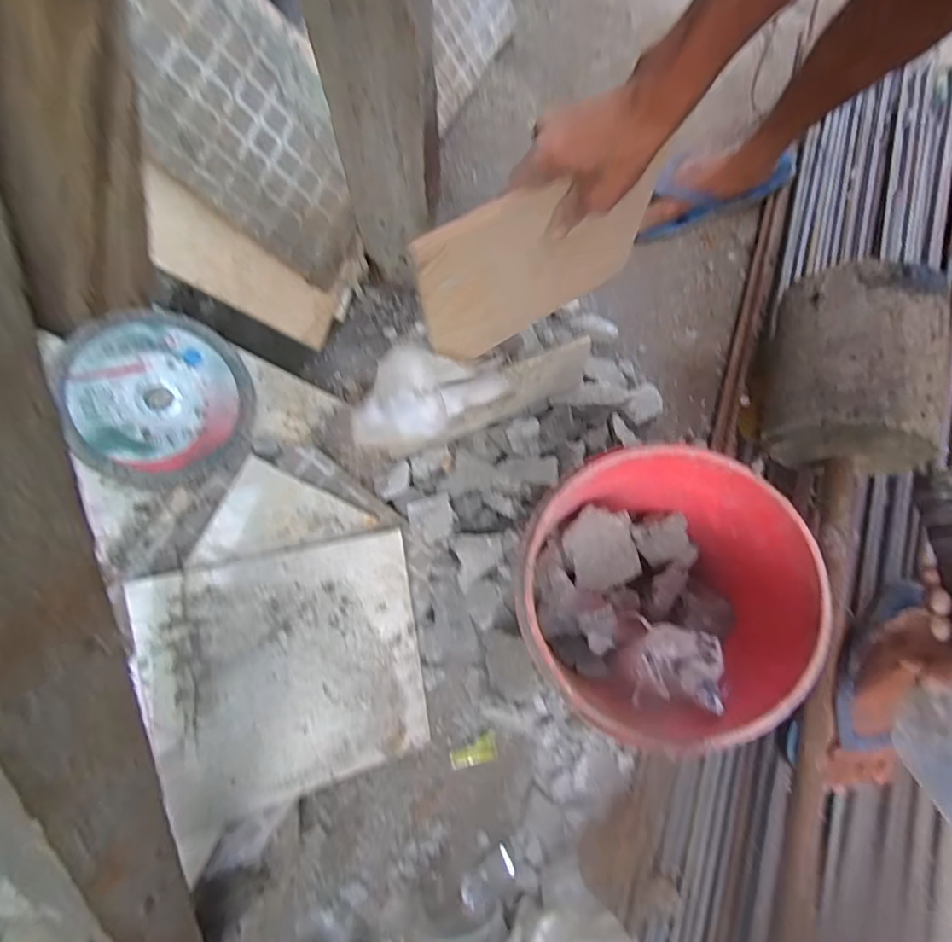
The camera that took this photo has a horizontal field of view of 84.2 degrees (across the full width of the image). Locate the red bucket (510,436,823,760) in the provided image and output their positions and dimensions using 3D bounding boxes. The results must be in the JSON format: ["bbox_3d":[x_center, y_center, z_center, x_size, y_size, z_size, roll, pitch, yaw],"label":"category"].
[{"bbox_3d":[0.143,0.108,0.473,0.213,0.183,0.208,0,75,-1],"label":"red bucket"}]

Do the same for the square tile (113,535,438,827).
[{"bbox_3d":[-0.186,0.206,0.539,0.261,0.009,0.244,-9,95,-26],"label":"square tile"}]

